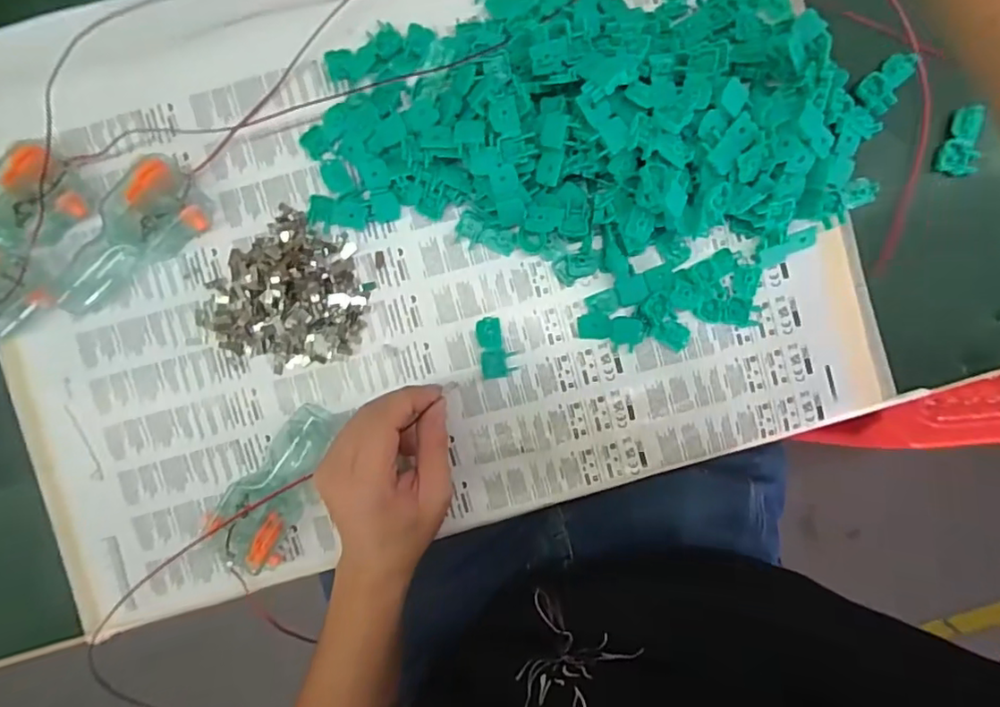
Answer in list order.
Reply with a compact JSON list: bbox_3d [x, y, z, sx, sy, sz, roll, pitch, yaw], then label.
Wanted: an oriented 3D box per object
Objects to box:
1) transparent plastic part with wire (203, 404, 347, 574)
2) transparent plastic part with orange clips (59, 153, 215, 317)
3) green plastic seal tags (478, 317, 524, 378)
[{"bbox_3d":[-0.158,0.095,0.410,0.050,0.033,0.124,33,92,1],"label":"transparent plastic part with wire"},{"bbox_3d":[-0.262,-0.082,0.405,0.122,0.028,0.056,-37,89,2],"label":"transparent plastic part with orange clips"},{"bbox_3d":[-0.001,-0.004,0.416,0.028,0.006,0.042,-8,91,2],"label":"green plastic seal tags"}]

